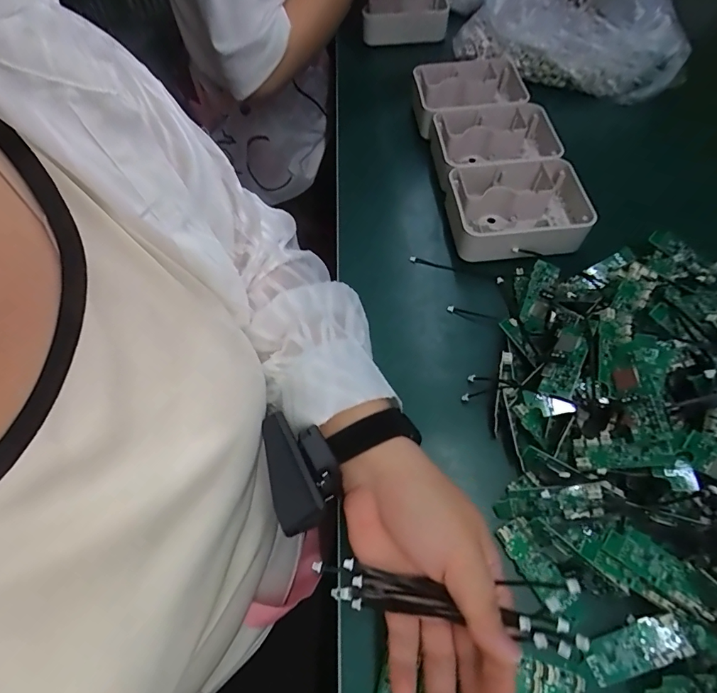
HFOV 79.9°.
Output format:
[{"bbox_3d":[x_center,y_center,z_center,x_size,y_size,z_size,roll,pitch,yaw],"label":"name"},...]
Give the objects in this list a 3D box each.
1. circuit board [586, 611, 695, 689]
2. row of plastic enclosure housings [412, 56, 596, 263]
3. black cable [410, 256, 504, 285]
[{"bbox_3d":[0.173,0.189,0.268,0.060,0.009,0.025,-28,55,6],"label":"circuit board"},{"bbox_3d":[0.151,-0.221,0.485,0.134,0.050,0.304,-6,59,-2],"label":"row of plastic enclosure housings"},{"bbox_3d":[0.098,-0.077,0.433,0.094,0.008,0.009,18,61,12],"label":"black cable"}]

